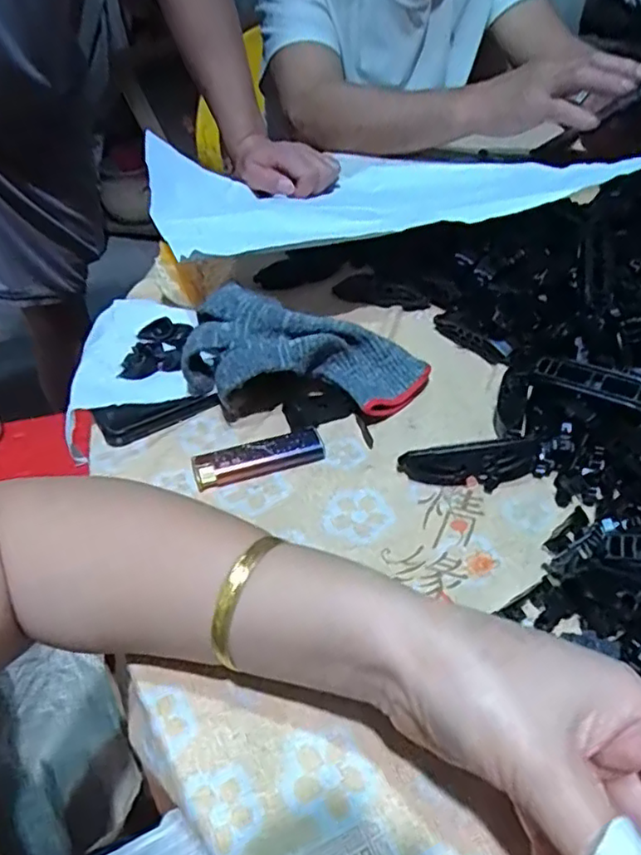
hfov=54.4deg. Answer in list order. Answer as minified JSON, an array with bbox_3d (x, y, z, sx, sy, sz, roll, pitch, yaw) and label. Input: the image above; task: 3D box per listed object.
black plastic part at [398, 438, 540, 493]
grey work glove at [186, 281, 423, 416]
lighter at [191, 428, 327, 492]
[{"bbox_3d":[0.089,0.022,0.371,0.080,0.023,0.017,-2,42,-1],"label":"black plastic part"},{"bbox_3d":[-0.007,-0.043,0.418,0.160,0.059,0.074,12,42,-8],"label":"grey work glove"},{"bbox_3d":[-0.038,0.018,0.381,0.079,0.011,0.024,-14,44,-14],"label":"lighter"}]

